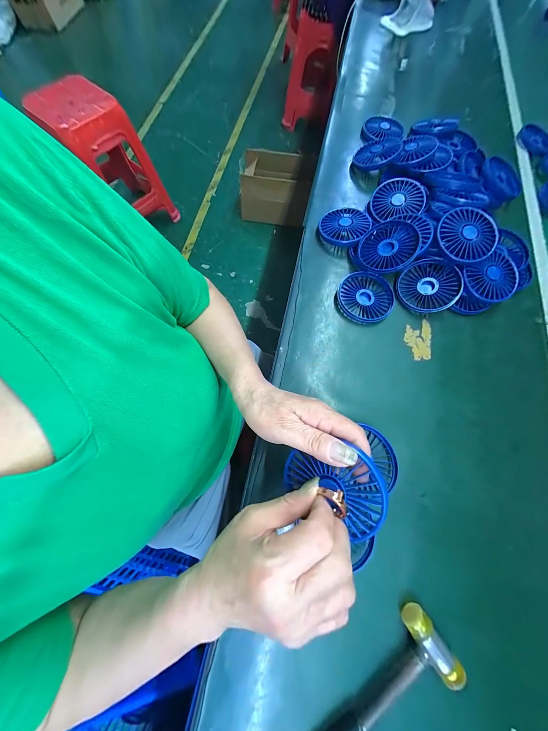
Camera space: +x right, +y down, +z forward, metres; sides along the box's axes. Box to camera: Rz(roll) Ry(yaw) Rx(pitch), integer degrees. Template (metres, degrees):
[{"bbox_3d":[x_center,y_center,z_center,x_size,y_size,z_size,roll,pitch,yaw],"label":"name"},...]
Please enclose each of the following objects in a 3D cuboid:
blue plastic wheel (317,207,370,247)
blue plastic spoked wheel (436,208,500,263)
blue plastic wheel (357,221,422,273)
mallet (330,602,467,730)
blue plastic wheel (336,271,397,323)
[{"bbox_3d":[0.124,-0.244,0.407,0.082,0.016,0.082,-2,70,6],"label":"blue plastic wheel"},{"bbox_3d":[0.296,-0.200,0.352,0.091,0.017,0.081,-16,73,-7],"label":"blue plastic spoked wheel"},{"bbox_3d":[0.184,-0.187,0.373,0.088,0.020,0.085,-9,71,26],"label":"blue plastic wheel"},{"bbox_3d":[0.076,0.346,0.216,0.240,0.024,0.059,-37,76,-12],"label":"mallet"},{"bbox_3d":[0.146,-0.108,0.373,0.086,0.014,0.085,0,72,-1],"label":"blue plastic wheel"}]

